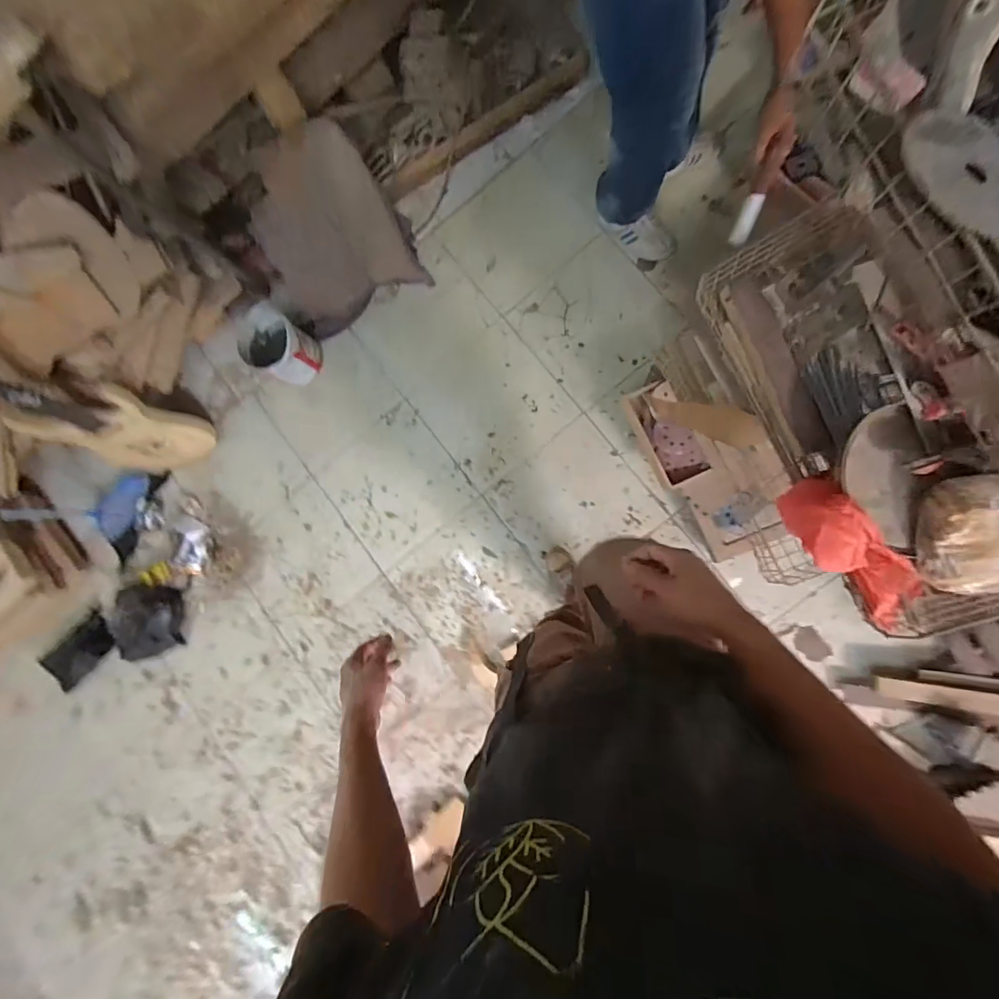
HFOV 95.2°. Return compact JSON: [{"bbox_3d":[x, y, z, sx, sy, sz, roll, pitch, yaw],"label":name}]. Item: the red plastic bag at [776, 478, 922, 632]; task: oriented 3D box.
[{"bbox_3d":[0.426,0.062,0.540,0.091,0.061,0.203,-43,82,4],"label":"red plastic bag"}]

